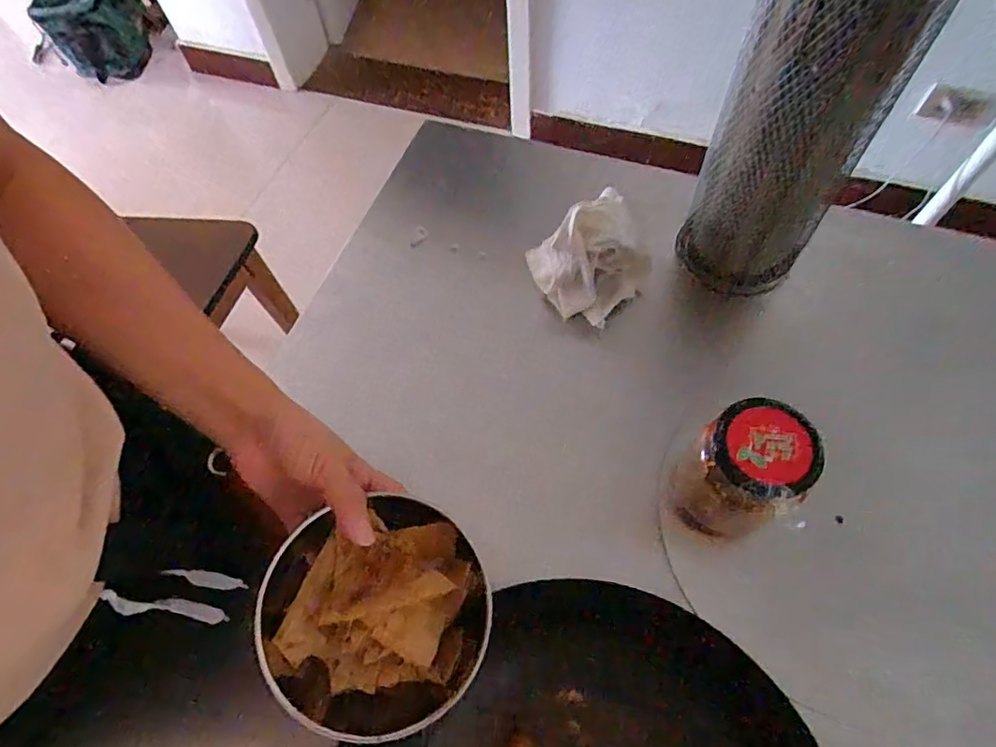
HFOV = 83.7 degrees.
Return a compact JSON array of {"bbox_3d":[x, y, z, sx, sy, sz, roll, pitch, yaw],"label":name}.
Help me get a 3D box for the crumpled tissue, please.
[{"bbox_3d":[0.093,-0.133,0.581,0.124,0.100,0.124,6,62,7],"label":"crumpled tissue"}]

